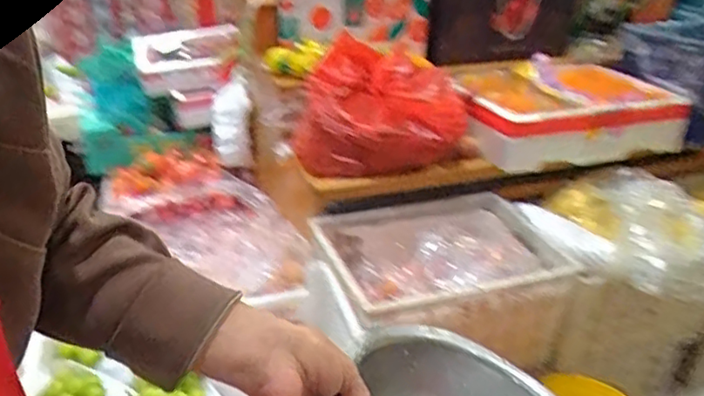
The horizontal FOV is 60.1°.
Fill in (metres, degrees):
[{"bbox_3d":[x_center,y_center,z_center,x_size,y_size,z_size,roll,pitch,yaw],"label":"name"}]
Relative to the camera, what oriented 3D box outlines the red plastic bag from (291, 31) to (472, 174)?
[{"bbox_3d":[0.061,-0.220,1.482,0.396,0.233,0.326,1,29,-2],"label":"red plastic bag"}]

